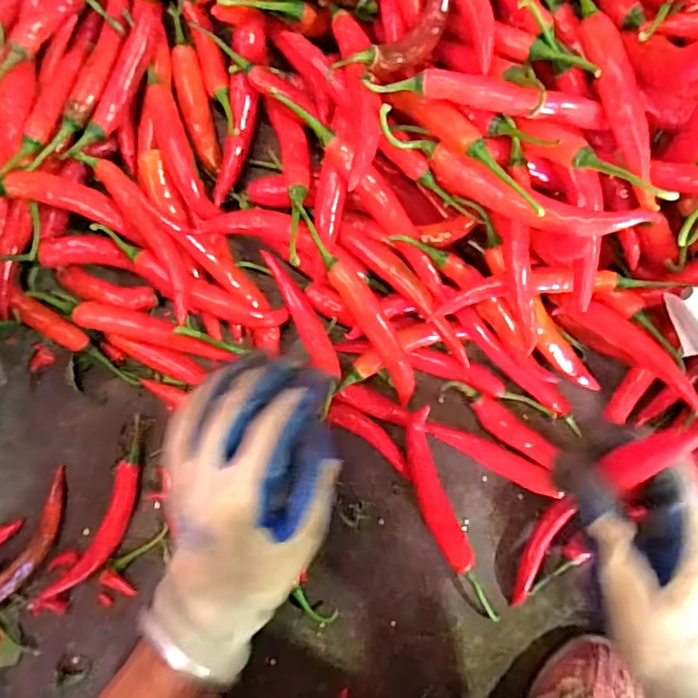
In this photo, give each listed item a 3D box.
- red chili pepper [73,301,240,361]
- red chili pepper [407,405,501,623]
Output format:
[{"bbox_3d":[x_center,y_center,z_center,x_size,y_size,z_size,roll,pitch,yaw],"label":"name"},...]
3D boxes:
[{"bbox_3d":[-0.138,-0.012,0.406,0.108,0.022,0.020,16,93,-3],"label":"red chili pepper"},{"bbox_3d":[0.072,0.129,0.426,0.027,0.023,0.172,-19,94,-1],"label":"red chili pepper"}]

